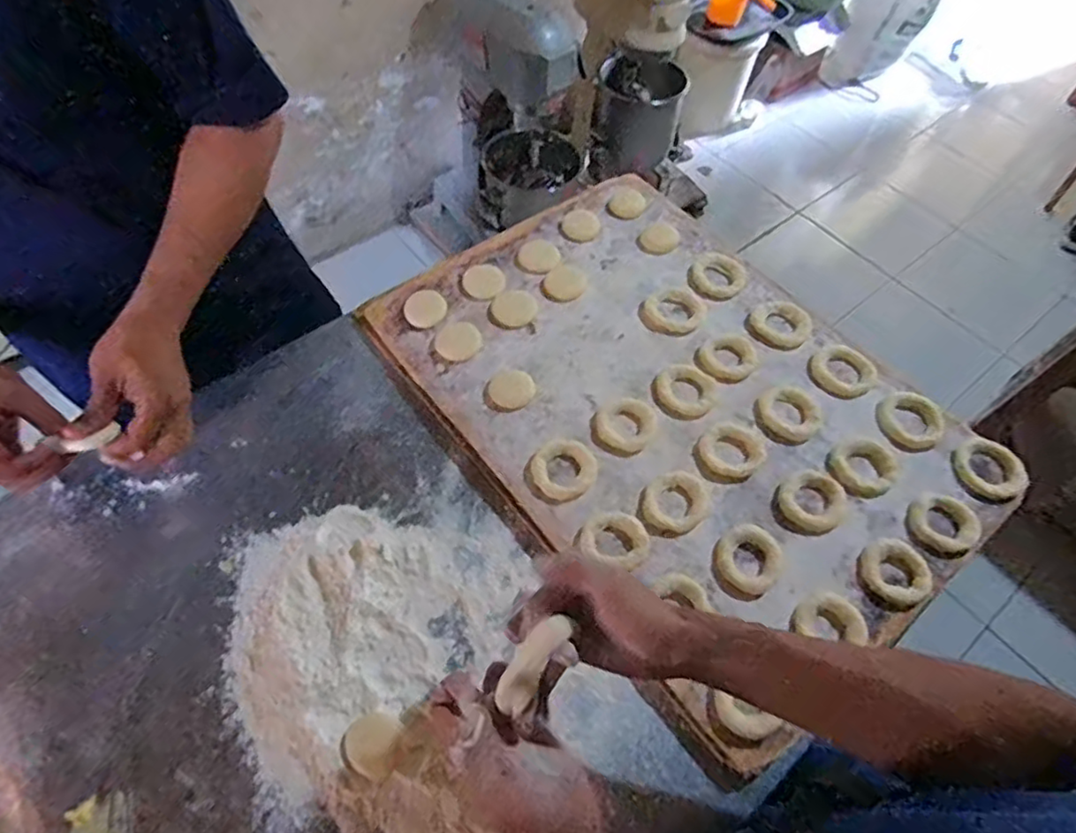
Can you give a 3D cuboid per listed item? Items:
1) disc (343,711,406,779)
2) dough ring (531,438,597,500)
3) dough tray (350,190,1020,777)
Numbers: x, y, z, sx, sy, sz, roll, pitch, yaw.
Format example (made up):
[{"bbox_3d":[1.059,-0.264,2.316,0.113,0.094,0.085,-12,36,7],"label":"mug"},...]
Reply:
[{"bbox_3d":[-0.129,0.255,0.490,0.041,0.007,0.044,8,59,2],"label":"disc"},{"bbox_3d":[0.026,0.049,0.598,0.060,0.013,0.055,1,59,-2],"label":"dough ring"},{"bbox_3d":[0.137,-0.024,0.654,0.420,0.032,0.581,-33,65,-20],"label":"dough tray"}]

